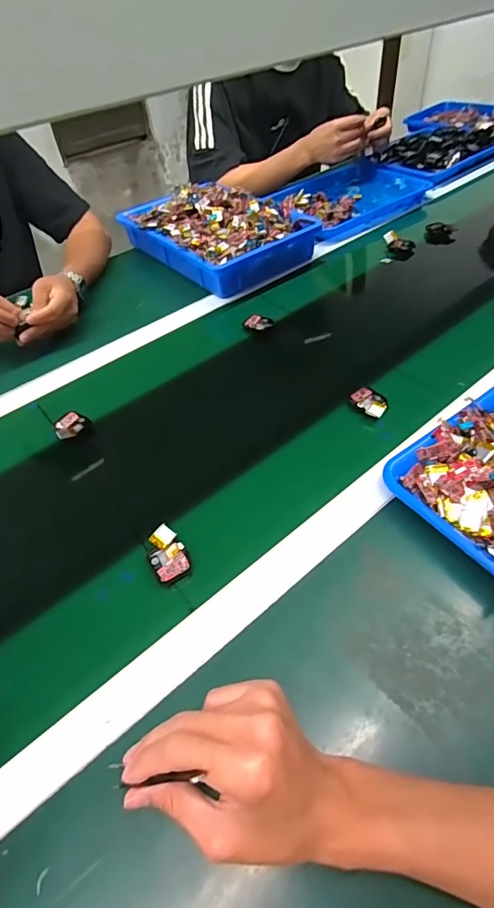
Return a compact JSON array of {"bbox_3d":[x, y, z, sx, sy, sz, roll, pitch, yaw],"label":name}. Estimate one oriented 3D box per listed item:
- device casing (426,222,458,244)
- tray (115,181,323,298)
[{"bbox_3d":[0.378,-0.431,0.843,0.057,0.025,0.030,18,52,21],"label":"device casing"},{"bbox_3d":[-0.069,-0.439,0.852,0.233,0.085,0.347,-34,53,-23],"label":"tray"}]

